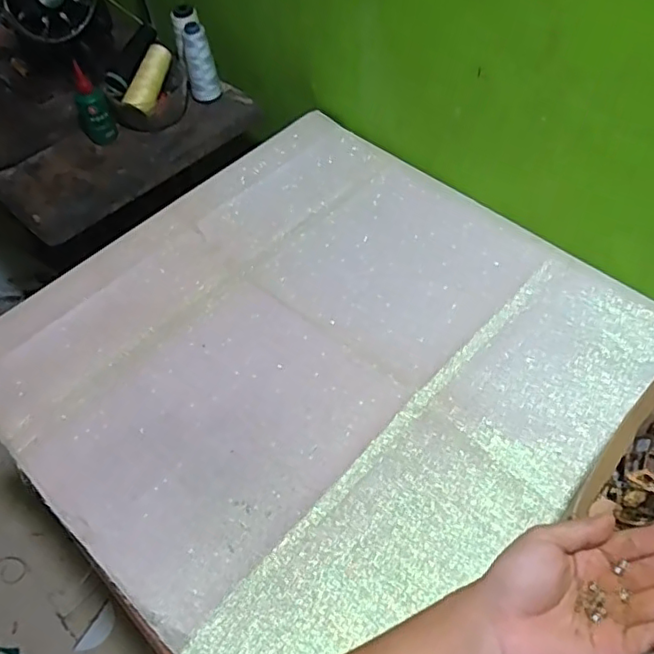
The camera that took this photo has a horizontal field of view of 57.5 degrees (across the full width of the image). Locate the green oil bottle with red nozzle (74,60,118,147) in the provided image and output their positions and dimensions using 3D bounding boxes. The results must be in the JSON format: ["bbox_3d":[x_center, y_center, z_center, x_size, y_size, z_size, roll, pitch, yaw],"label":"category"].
[{"bbox_3d":[-0.339,-0.319,0.860,0.045,0.103,0.037,-39,61,-21],"label":"green oil bottle with red nozzle"}]

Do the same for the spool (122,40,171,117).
[{"bbox_3d":[-0.262,-0.372,0.886,0.036,0.037,0.115,18,78,17],"label":"spool"}]

